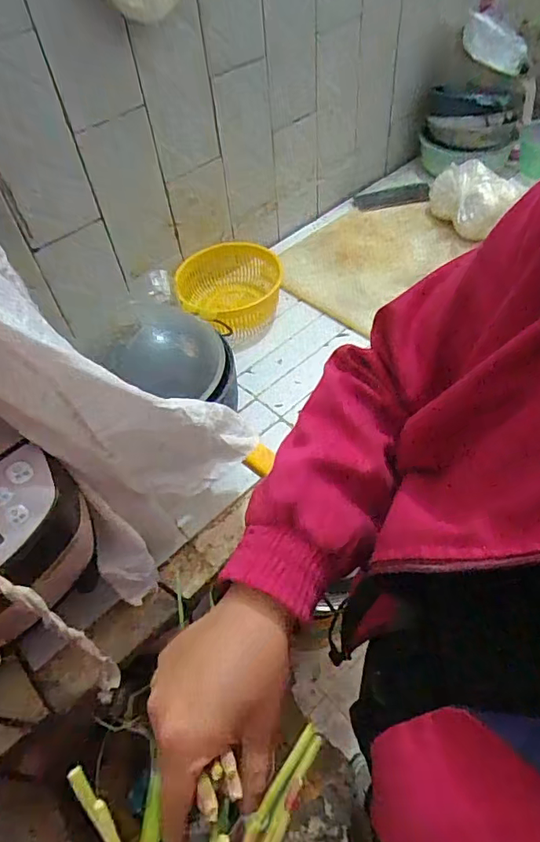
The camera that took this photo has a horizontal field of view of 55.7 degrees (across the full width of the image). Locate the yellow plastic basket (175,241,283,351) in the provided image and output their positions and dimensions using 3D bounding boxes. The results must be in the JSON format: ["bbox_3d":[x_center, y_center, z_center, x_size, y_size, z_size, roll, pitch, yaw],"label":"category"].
[{"bbox_3d":[-0.069,-0.233,0.986,0.200,0.122,0.199,-9,50,-1],"label":"yellow plastic basket"}]

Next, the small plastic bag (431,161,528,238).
[{"bbox_3d":[0.433,-0.469,1.066,0.144,0.100,0.137,-15,51,-6],"label":"small plastic bag"}]

